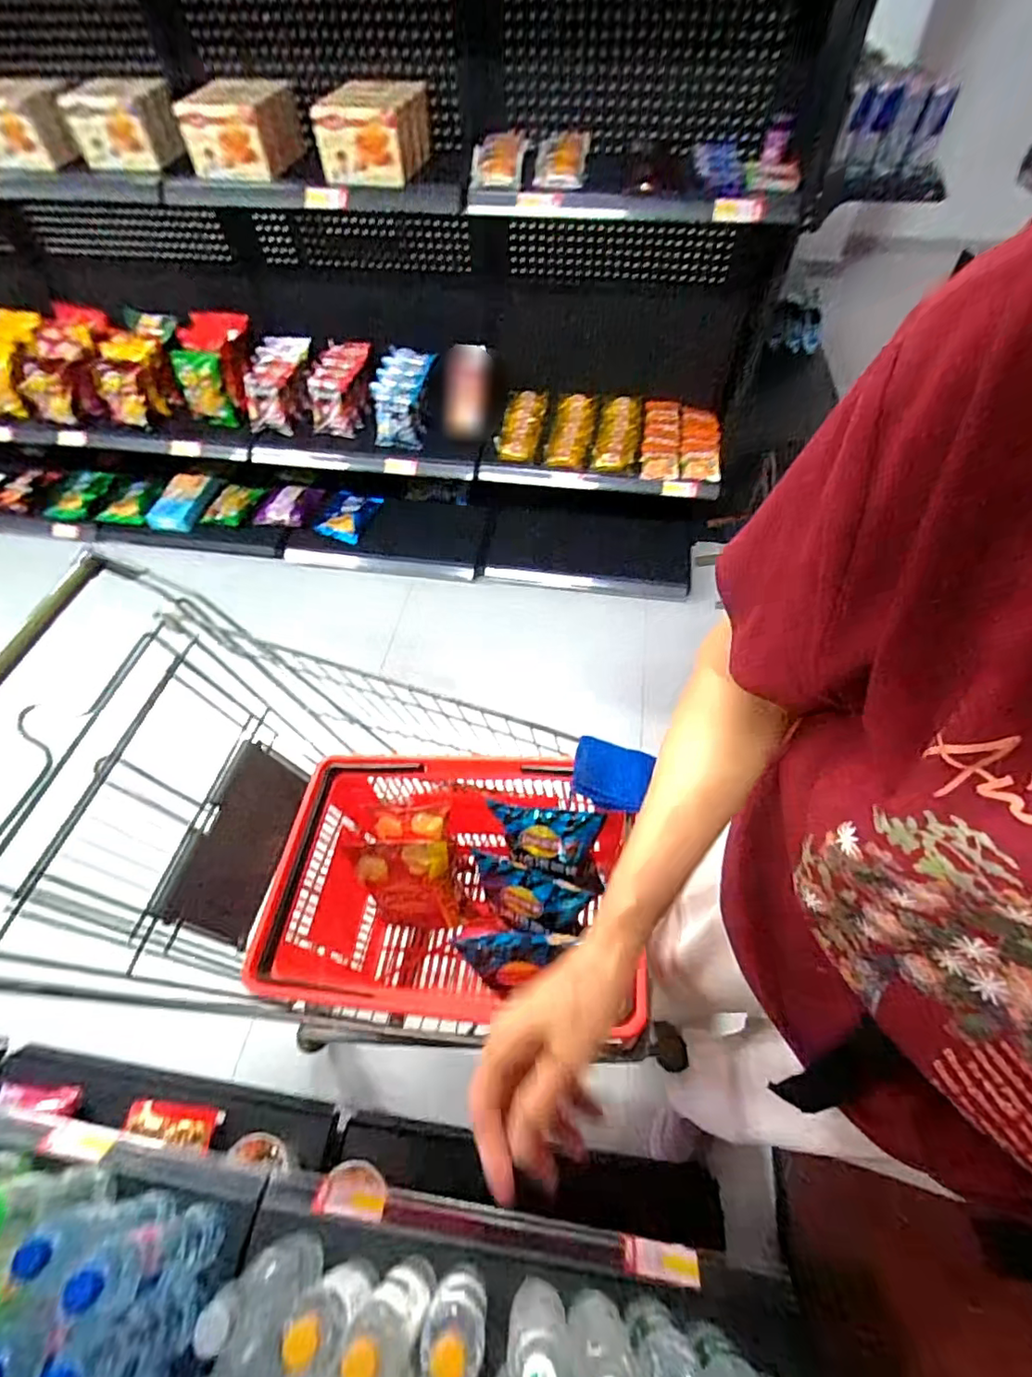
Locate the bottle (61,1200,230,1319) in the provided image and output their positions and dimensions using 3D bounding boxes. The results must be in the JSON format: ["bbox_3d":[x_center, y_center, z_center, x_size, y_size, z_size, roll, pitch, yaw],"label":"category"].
[{"bbox_3d":[-0.421,0.661,0.666,0.066,0.225,0.078,-24,58,-14],"label":"bottle"}]

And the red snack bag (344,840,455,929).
[{"bbox_3d":[-0.170,0.304,0.895,0.160,0.171,0.088,-1,55,2],"label":"red snack bag"}]

